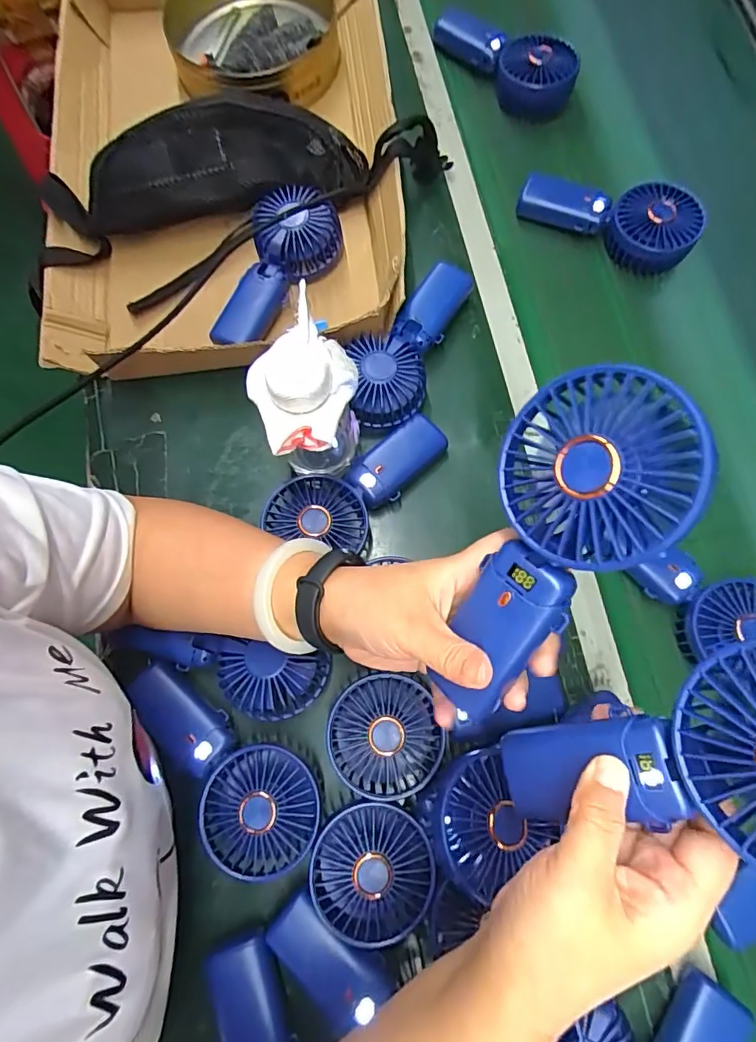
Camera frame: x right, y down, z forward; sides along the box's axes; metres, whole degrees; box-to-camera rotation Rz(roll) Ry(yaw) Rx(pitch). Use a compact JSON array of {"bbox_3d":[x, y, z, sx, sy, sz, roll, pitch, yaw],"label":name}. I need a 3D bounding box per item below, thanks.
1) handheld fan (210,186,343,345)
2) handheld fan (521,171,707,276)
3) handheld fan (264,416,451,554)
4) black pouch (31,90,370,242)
[{"bbox_3d":[-0.110,-0.246,0.498,0.081,0.054,0.165,34,92,8],"label":"handheld fan"},{"bbox_3d":[0.246,-0.328,0.544,0.182,0.059,0.075,27,76,6],"label":"handheld fan"},{"bbox_3d":[-0.013,-0.022,0.452,0.178,0.054,0.081,-29,77,-8],"label":"handheld fan"},{"bbox_3d":[-0.159,-0.353,0.508,0.294,0.085,0.064,-7,75,-3],"label":"black pouch"}]

